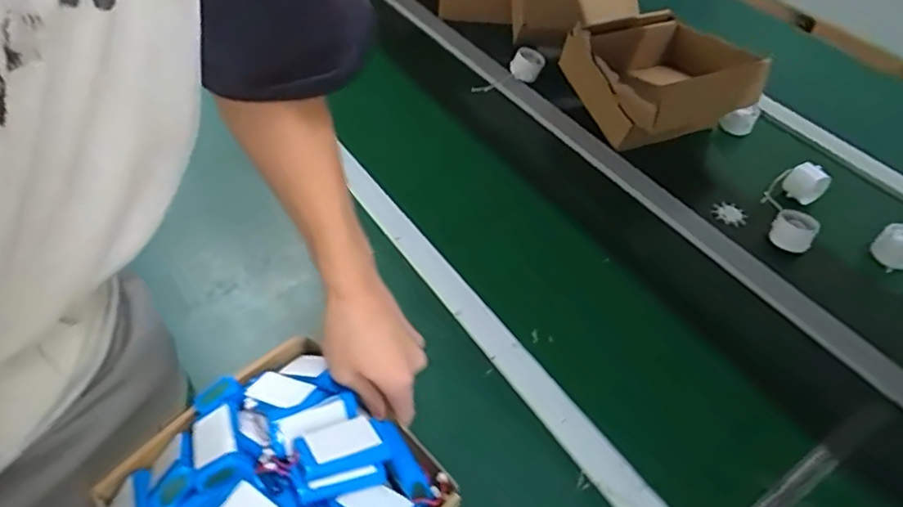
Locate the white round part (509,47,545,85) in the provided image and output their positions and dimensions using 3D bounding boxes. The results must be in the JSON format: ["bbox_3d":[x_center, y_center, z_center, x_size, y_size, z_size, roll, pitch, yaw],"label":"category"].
[{"bbox_3d":[0.129,-0.319,1.049,0.057,0.045,0.054,12,48,6],"label":"white round part"}]

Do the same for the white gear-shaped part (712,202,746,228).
[{"bbox_3d":[0.388,-0.056,0.859,0.044,0.018,0.031,20,49,13],"label":"white gear-shaped part"}]

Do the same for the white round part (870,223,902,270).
[{"bbox_3d":[0.585,-0.010,0.805,0.050,0.051,0.050,2,48,-3],"label":"white round part"}]

